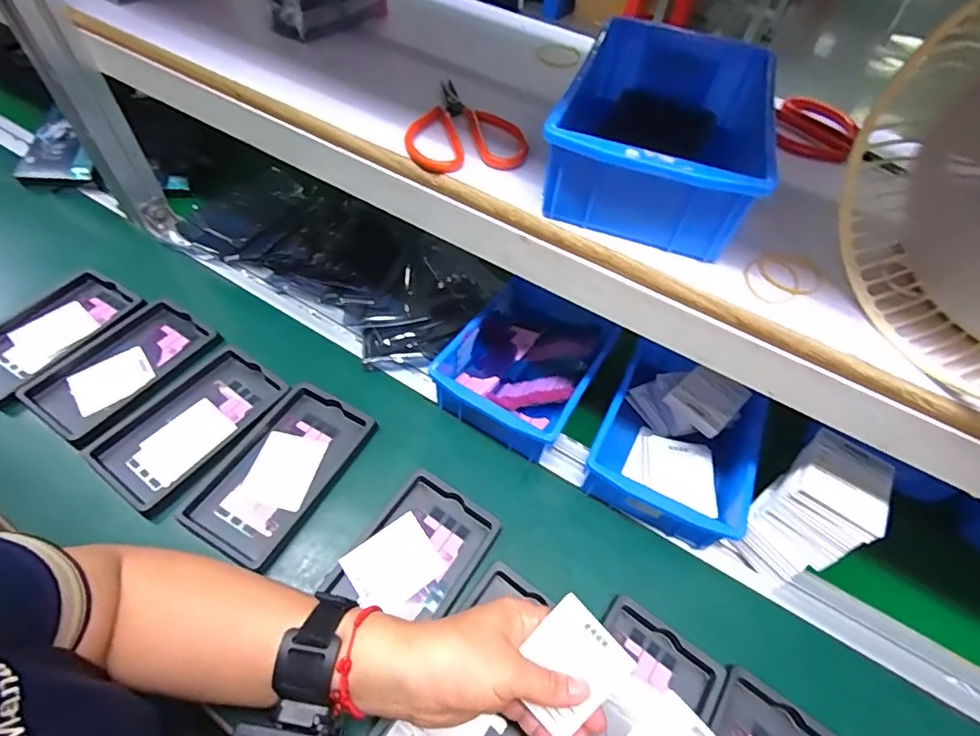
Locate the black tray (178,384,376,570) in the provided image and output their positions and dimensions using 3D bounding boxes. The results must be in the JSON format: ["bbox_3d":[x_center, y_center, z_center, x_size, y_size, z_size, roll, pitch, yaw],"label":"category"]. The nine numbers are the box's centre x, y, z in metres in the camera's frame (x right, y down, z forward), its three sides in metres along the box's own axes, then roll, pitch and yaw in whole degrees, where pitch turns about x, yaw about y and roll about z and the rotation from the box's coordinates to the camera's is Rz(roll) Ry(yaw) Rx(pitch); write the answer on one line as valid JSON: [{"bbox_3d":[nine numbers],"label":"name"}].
[{"bbox_3d":[-0.188,0.093,0.457,0.092,0.016,0.156,27,55,15],"label":"black tray"}]

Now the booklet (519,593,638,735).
[{"bbox_3d":[0.049,0.186,0.314,0.063,0.007,0.055,-42,73,-7],"label":"booklet"}]

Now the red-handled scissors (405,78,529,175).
[{"bbox_3d":[-0.018,-0.185,0.390,0.089,0.013,0.105,-1,53,-5],"label":"red-handled scissors"}]

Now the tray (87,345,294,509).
[{"bbox_3d":[-0.281,0.050,0.475,0.100,0.015,0.158,29,56,17],"label":"tray"}]

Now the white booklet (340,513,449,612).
[{"bbox_3d":[-0.079,0.162,0.413,0.069,0.004,0.057,-30,75,-27],"label":"white booklet"}]

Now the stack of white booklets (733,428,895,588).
[{"bbox_3d":[0.260,0.118,0.413,0.075,0.115,0.070,-31,62,-25],"label":"stack of white booklets"}]

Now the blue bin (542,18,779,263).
[{"bbox_3d":[0.121,-0.168,0.357,0.137,0.064,0.200,15,53,7],"label":"blue bin"}]

